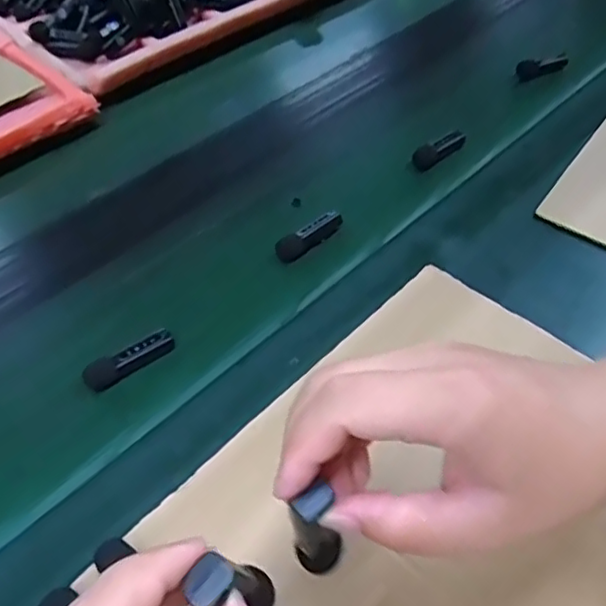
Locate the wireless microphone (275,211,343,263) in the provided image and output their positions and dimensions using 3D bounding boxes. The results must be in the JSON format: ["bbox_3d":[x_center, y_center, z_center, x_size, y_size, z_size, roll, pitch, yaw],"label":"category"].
[{"bbox_3d":[0.007,-0.055,0.525,0.063,0.019,0.018,-32,54,-24],"label":"wireless microphone"}]

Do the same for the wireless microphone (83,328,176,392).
[{"bbox_3d":[-0.120,0.039,0.441,0.065,0.015,0.019,-30,53,-23],"label":"wireless microphone"}]

